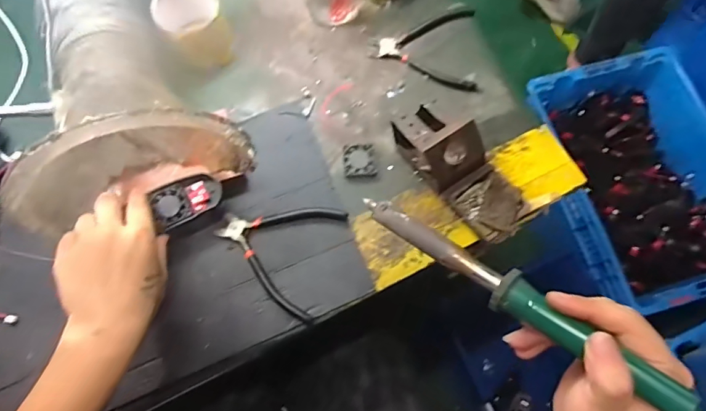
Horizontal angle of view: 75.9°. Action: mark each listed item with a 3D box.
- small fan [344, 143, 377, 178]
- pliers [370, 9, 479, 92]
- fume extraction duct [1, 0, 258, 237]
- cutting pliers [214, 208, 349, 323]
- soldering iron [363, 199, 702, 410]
[{"bbox_3d":[0.008,-0.055,0.558,0.038,0.008,0.042,-5,72,-3],"label":"small fan"},{"bbox_3d":[0.114,-0.223,0.611,0.144,0.019,0.111,23,72,7],"label":"pliers"},{"bbox_3d":[-0.282,-0.199,0.493,0.204,0.204,0.411,-22,73,-8],"label":"fume extraction duct"},{"bbox_3d":[-0.089,0.047,0.519,0.133,0.011,0.131,19,72,5],"label":"cutting pliers"},{"bbox_3d":[0.111,0.066,0.319,0.272,0.027,0.026,35,73,32],"label":"soldering iron"}]

